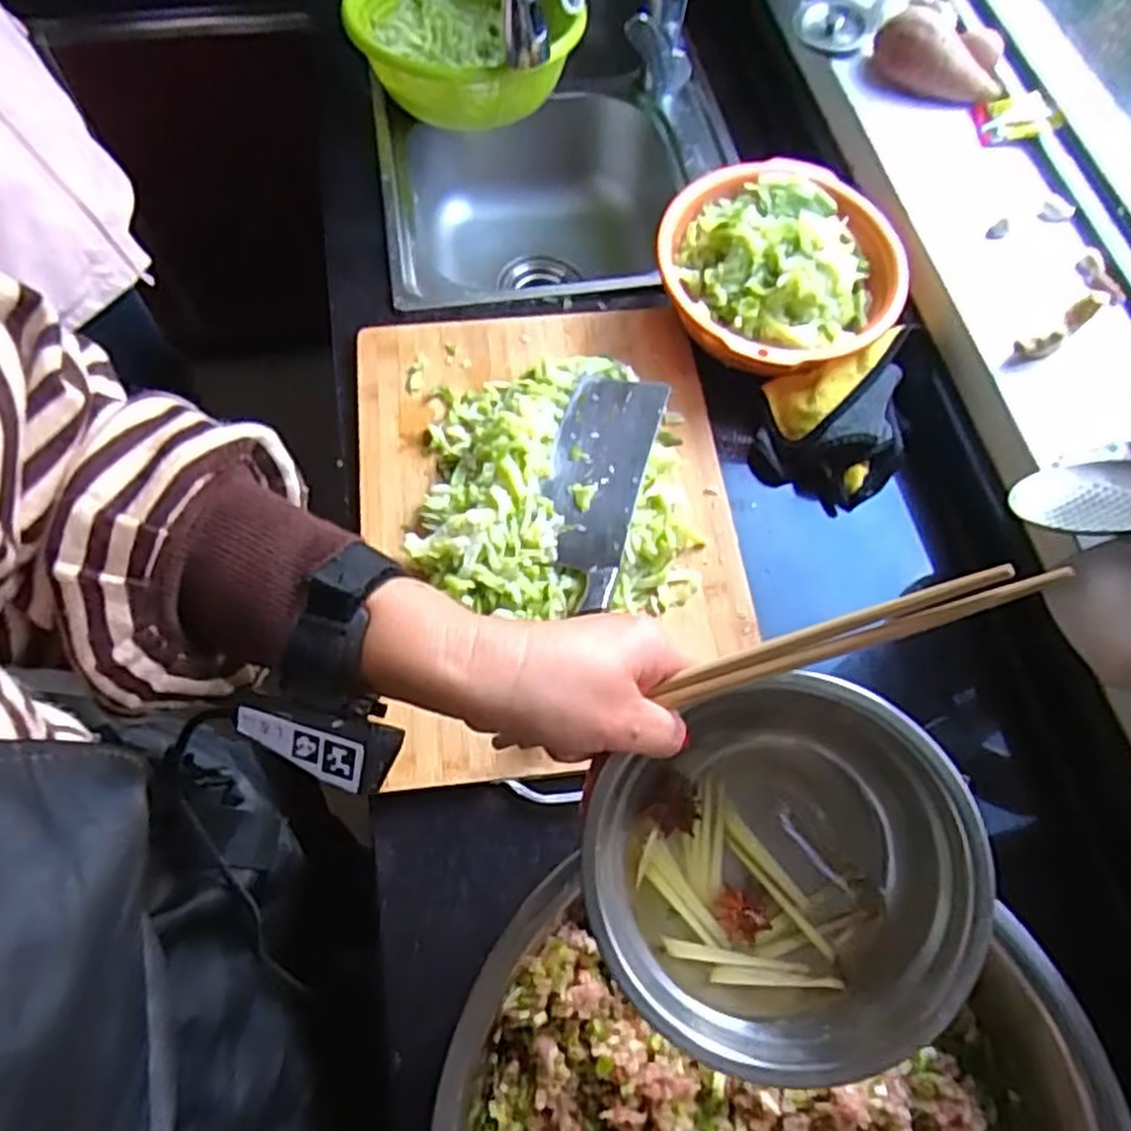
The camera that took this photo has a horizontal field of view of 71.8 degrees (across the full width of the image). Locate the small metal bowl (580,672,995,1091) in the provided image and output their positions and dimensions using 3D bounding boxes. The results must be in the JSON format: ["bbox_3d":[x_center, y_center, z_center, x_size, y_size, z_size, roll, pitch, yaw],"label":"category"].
[{"bbox_3d":[0.096,0.140,0.352,0.156,0.085,0.159,1,68,-2],"label":"small metal bowl"}]

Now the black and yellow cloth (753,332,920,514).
[{"bbox_3d":[0.246,-0.135,0.696,0.125,0.082,0.148,33,70,11],"label":"black and yellow cloth"}]

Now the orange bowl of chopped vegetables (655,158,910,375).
[{"bbox_3d":[0.200,-0.271,0.724,0.213,0.091,0.208,1,68,-2],"label":"orange bowl of chopped vegetables"}]

